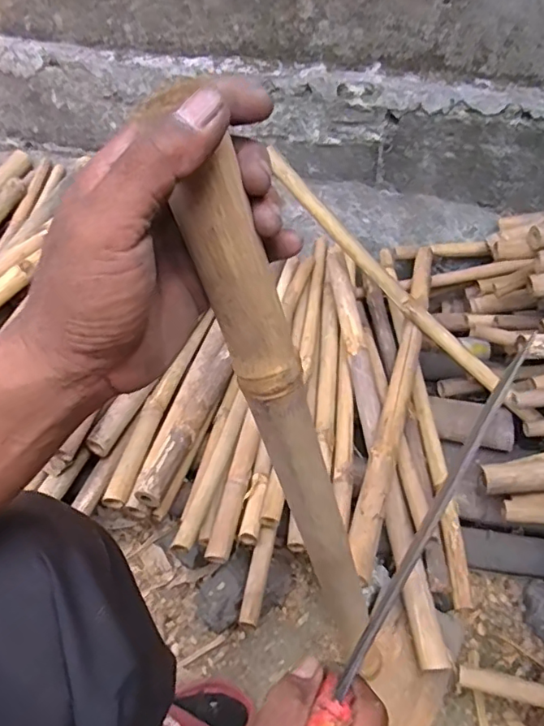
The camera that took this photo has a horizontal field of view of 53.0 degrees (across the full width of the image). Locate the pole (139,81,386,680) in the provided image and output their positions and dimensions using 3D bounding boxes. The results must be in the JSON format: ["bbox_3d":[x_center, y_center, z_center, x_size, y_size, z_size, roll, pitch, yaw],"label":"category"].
[{"bbox_3d":[0.042,0.129,0.437,0.032,0.616,0.044,-5,44,14],"label":"pole"}]

